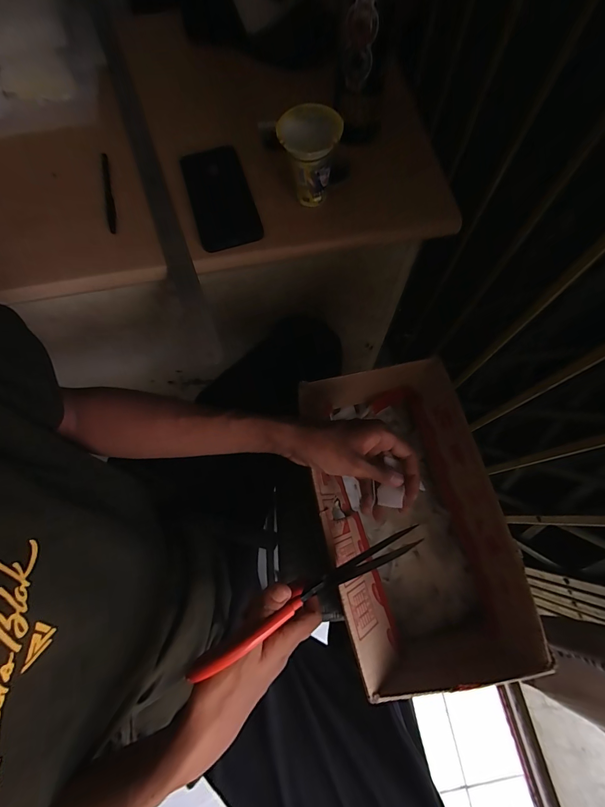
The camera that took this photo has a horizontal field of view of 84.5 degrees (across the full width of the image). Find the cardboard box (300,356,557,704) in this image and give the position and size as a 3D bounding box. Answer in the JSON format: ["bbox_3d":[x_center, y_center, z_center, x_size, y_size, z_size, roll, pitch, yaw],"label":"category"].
[{"bbox_3d":[0.114,0.127,0.409,0.184,0.147,0.309,-10,71,-3],"label":"cardboard box"}]

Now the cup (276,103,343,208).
[{"bbox_3d":[0.008,-0.290,0.397,0.070,0.091,0.061,-1,71,0],"label":"cup"}]

